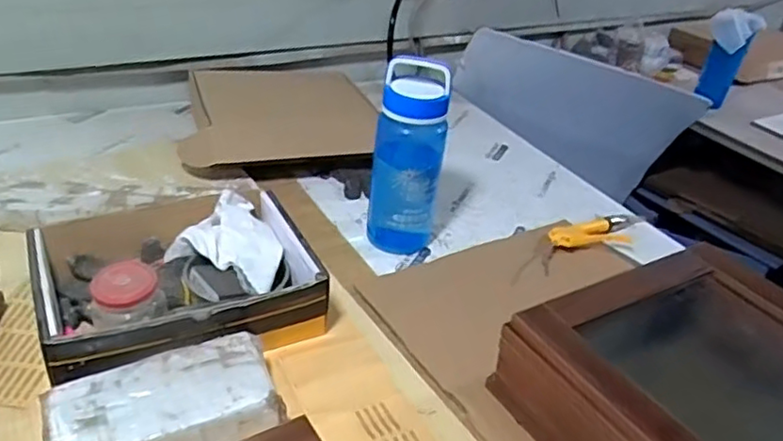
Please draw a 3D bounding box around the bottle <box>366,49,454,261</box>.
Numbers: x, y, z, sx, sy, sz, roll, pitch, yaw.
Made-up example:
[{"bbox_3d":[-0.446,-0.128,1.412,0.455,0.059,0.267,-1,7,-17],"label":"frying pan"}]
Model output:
[{"bbox_3d":[0.024,-0.081,0.925,0.103,0.289,0.080,6,33,0],"label":"bottle"}]

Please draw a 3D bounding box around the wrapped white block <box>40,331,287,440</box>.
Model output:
[{"bbox_3d":[-0.222,0.188,0.628,0.210,0.048,0.118,-14,38,-28],"label":"wrapped white block"}]

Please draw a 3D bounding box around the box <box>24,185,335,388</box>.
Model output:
[{"bbox_3d":[-0.258,0.067,0.765,0.295,0.106,0.245,-13,38,-27],"label":"box"}]

